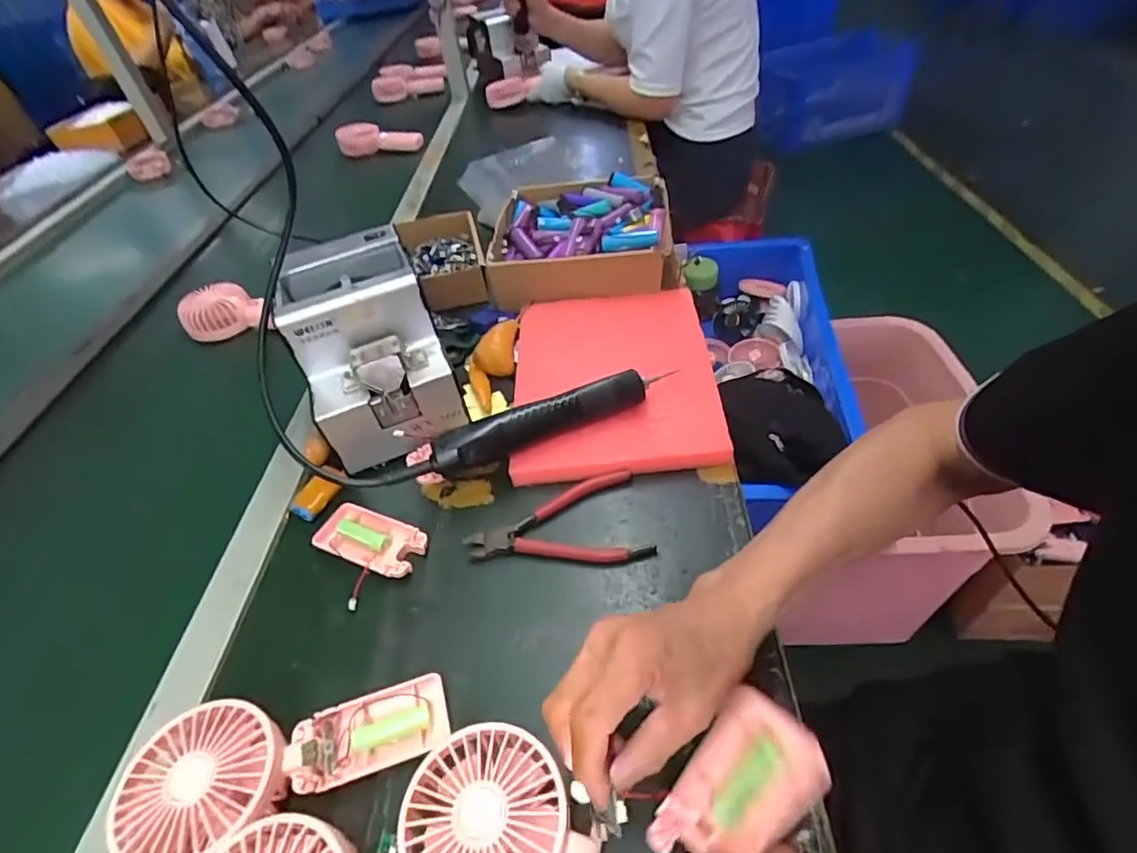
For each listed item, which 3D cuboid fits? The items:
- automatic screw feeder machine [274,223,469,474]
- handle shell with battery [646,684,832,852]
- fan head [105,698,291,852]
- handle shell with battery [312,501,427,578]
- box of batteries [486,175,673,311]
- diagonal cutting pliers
[{"bbox_3d":[-0.192,-0.077,0.547,0.124,0.146,0.173,-22,46,-11],"label":"automatic screw feeder machine"},{"bbox_3d":[0.085,0.185,0.281,0.053,0.014,0.094,33,93,31],"label":"handle shell with battery"},{"bbox_3d":[-0.216,0.212,0.334,0.088,0.033,0.087,-6,45,6],"label":"fan head"},{"bbox_3d":[-0.166,0.097,0.476,0.094,0.016,0.046,13,50,23],"label":"handle shell with battery"},{"bbox_3d":[0.015,-0.248,0.732,0.220,0.072,0.210,-4,45,7],"label":"box of batteries"},{"bbox_3d":[-0.009,0.087,0.460,0.144,0.015,0.082,-16,45,-5],"label":"diagonal cutting pliers"}]

